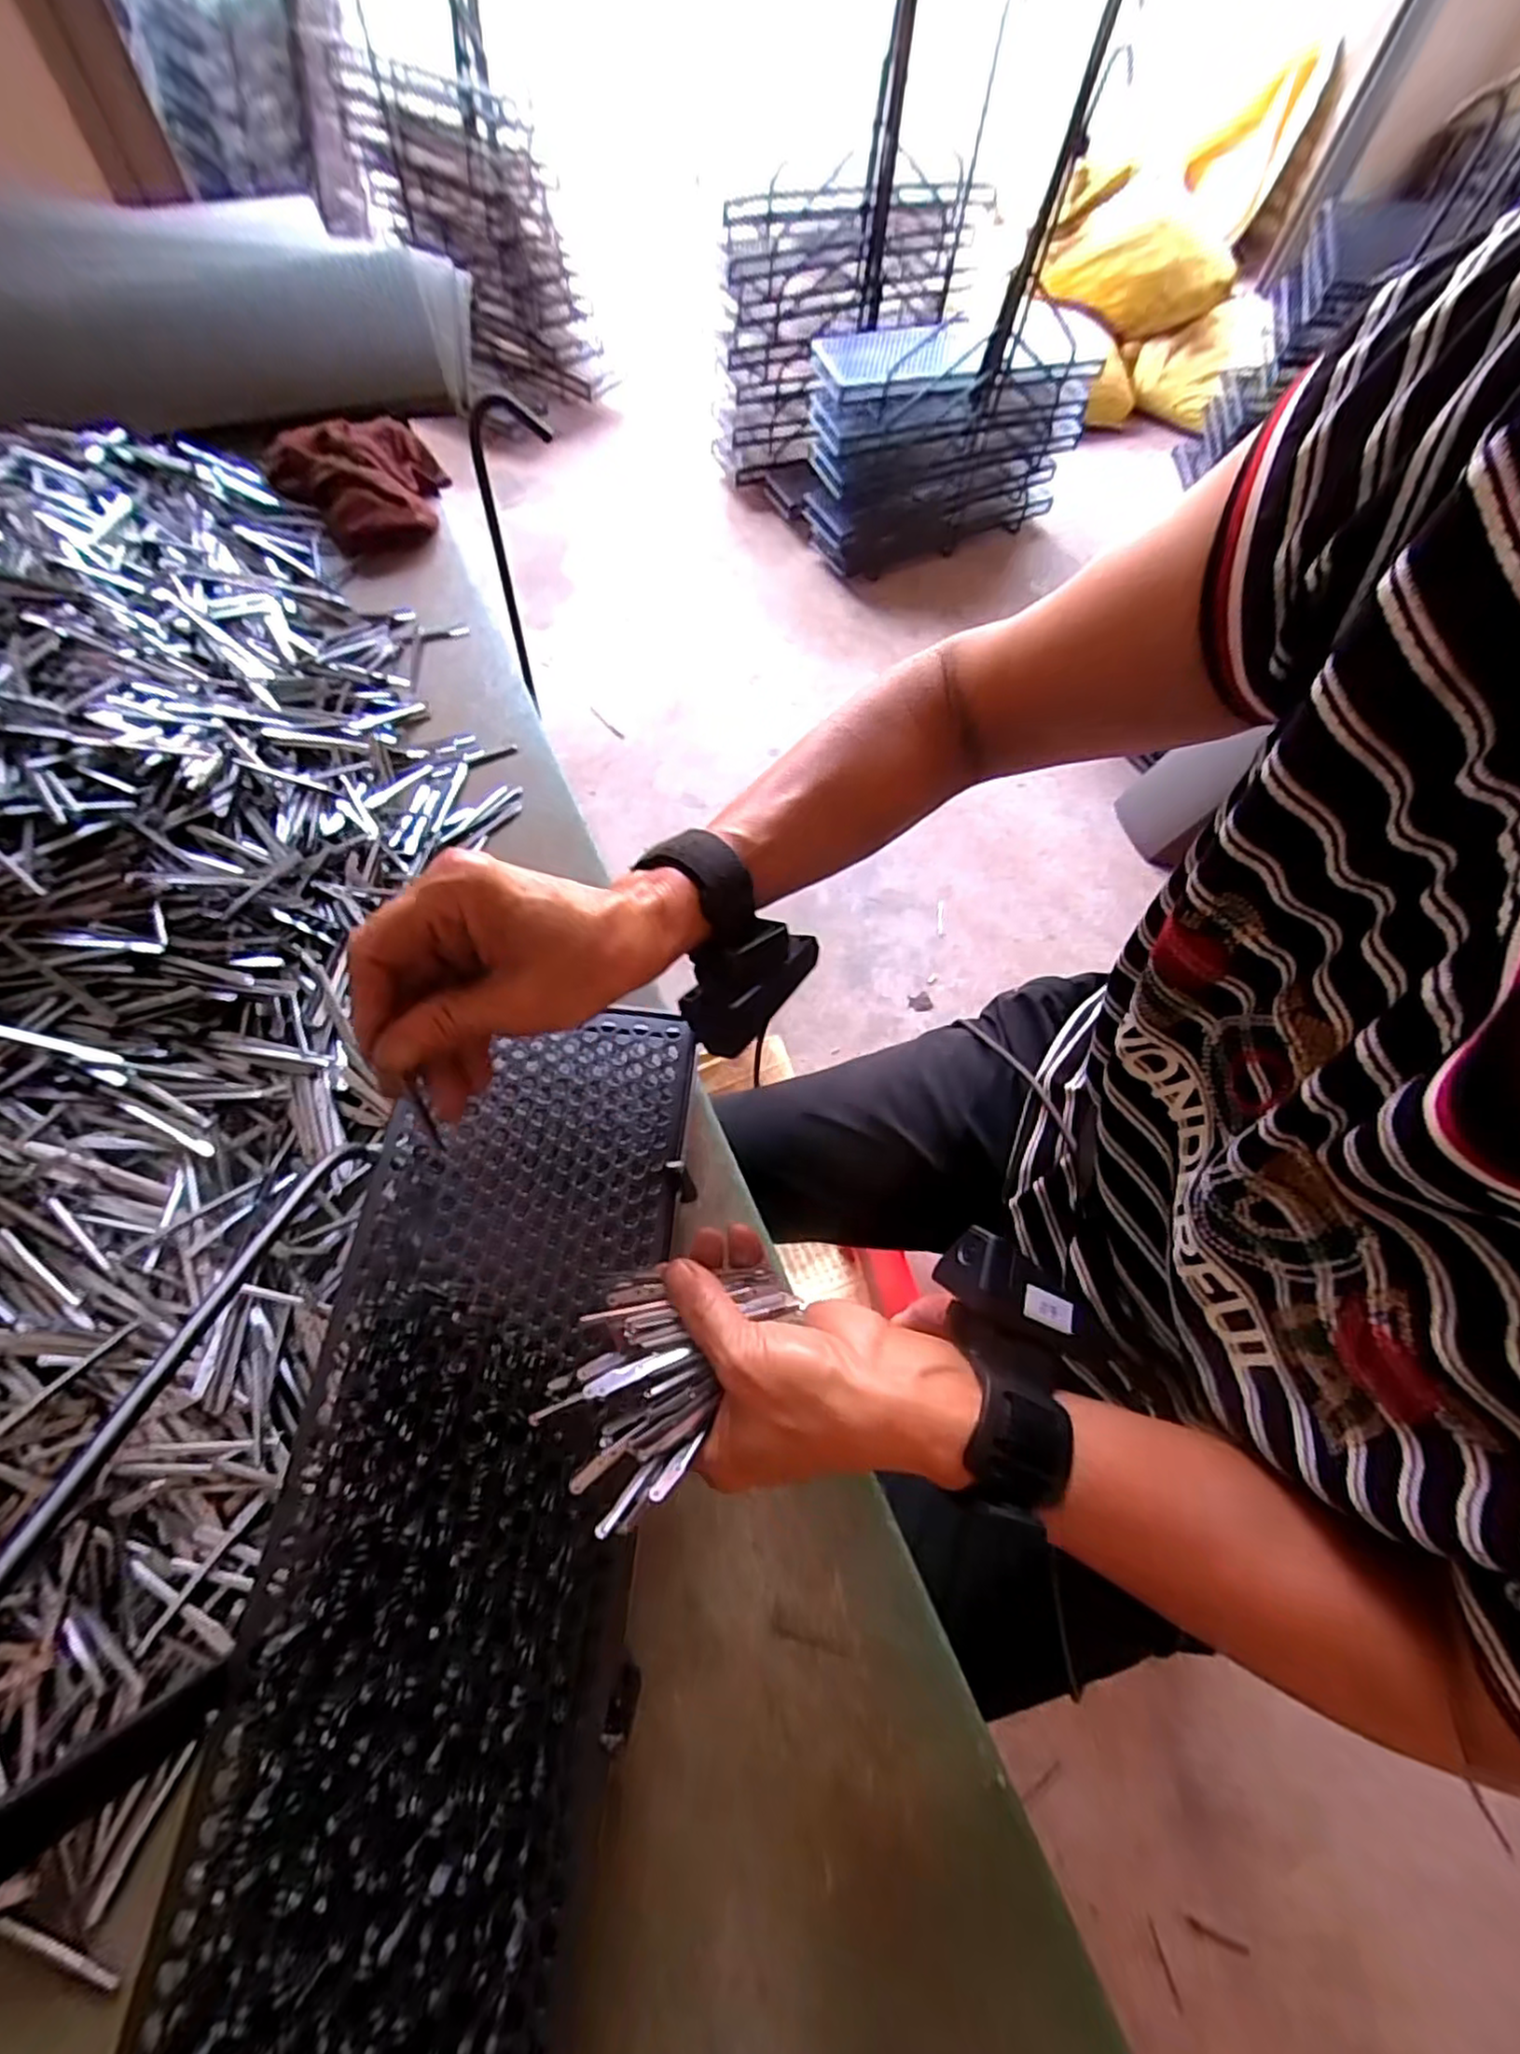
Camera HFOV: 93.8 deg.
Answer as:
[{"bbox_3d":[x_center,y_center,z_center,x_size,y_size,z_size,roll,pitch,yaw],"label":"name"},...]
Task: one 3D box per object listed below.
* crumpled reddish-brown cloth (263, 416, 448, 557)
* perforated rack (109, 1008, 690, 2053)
[{"bbox_3d":[-0.353,-0.496,0.638,0.159,0.051,0.126,43,69,15],"label":"crumpled reddish-brown cloth"},{"bbox_3d":[-0.128,0.262,0.267,0.140,0.039,0.592,5,65,1],"label":"perforated rack"}]

